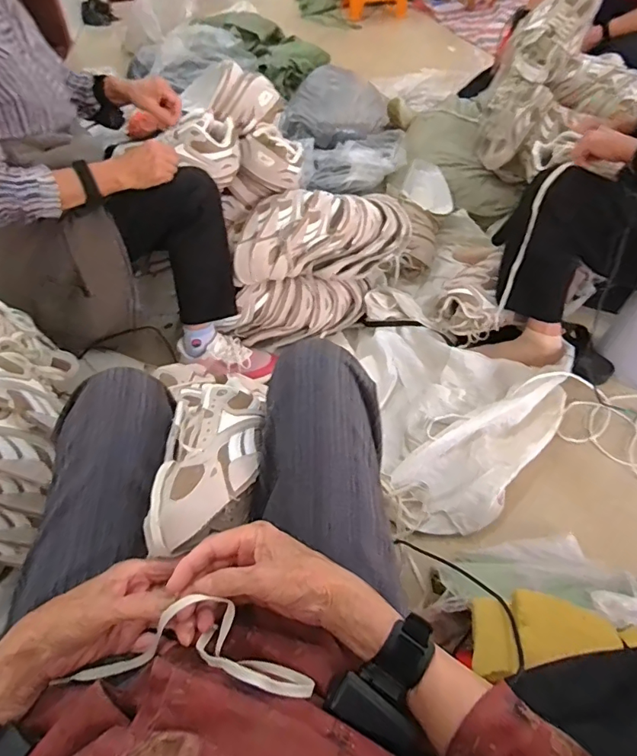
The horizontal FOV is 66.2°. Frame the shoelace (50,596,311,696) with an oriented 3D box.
[{"bbox_3d":[-0.099,0.220,0.398,0.195,0.053,0.068,-4,49,17],"label":"shoelace"}]

